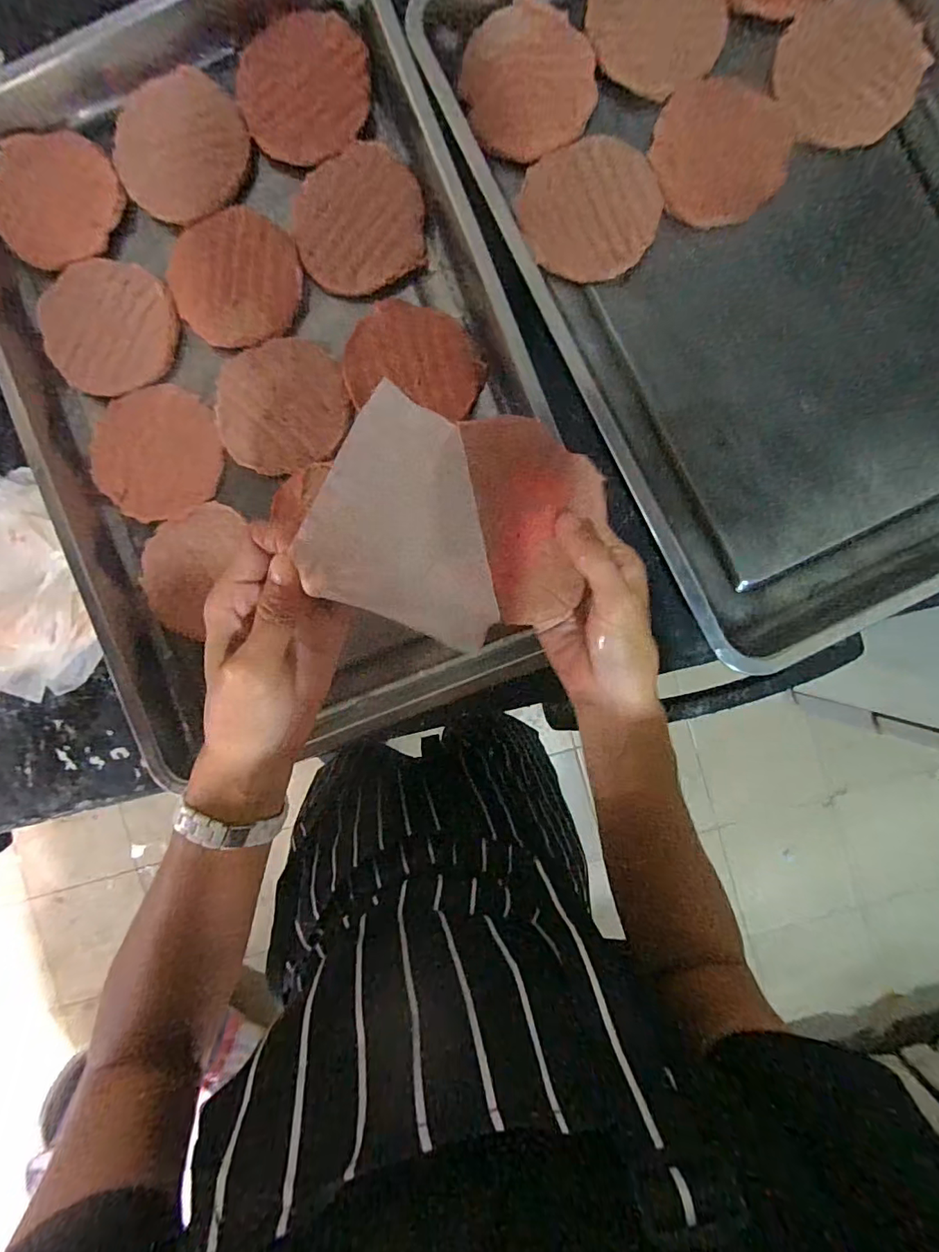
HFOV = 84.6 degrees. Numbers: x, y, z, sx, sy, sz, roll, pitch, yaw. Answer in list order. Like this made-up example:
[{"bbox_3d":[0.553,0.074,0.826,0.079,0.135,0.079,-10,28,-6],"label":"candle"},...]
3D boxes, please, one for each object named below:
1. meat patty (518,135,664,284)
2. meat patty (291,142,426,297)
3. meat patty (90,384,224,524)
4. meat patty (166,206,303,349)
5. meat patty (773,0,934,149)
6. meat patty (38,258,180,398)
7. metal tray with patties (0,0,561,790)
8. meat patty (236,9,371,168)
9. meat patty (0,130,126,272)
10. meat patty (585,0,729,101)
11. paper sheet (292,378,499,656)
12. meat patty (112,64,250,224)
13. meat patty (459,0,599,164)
[{"bbox_3d":[0.098,-0.341,0.413,0.110,0.019,0.107,18,92,1],"label":"meat patty"},{"bbox_3d":[-0.090,-0.332,0.423,0.106,0.013,0.100,0,92,1],"label":"meat patty"},{"bbox_3d":[-0.263,-0.147,0.435,0.101,0.011,0.110,3,92,1],"label":"meat patty"},{"bbox_3d":[-0.194,-0.289,0.431,0.104,0.008,0.104,0,92,1],"label":"meat patty"},{"bbox_3d":[0.299,-0.440,0.409,0.108,0.010,0.112,0,92,1],"label":"meat patty"},{"bbox_3d":[-0.305,-0.250,0.432,0.107,0.011,0.101,1,92,1],"label":"meat patty"},{"bbox_3d":[-0.174,-0.217,0.419,0.397,0.033,0.601,-22,91,2],"label":"metal tray with patties"},{"bbox_3d":[-0.136,-0.434,0.416,0.105,0.018,0.101,9,92,1],"label":"meat patty"},{"bbox_3d":[-0.352,-0.361,0.436,0.109,0.008,0.105,30,92,0],"label":"meat patty"},{"bbox_3d":[0.151,-0.488,0.414,0.106,0.004,0.113,0,92,1],"label":"meat patty"},{"bbox_3d":[-0.022,-0.051,0.259,0.102,0.007,0.100,24,83,-21],"label":"paper sheet"},{"bbox_3d":[-0.238,-0.394,0.423,0.107,0.008,0.101,0,92,1],"label":"meat patty"},{"bbox_3d":[0.047,-0.440,0.416,0.106,0.004,0.111,0,92,1],"label":"meat patty"}]

